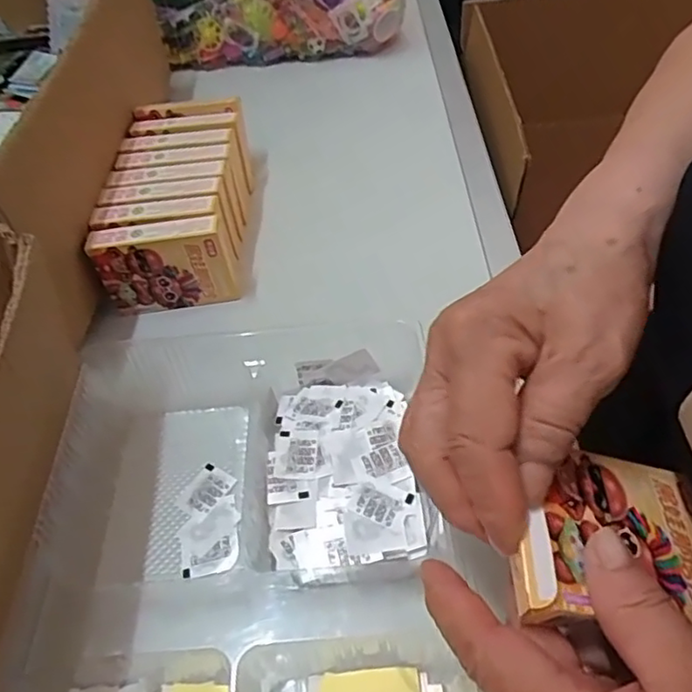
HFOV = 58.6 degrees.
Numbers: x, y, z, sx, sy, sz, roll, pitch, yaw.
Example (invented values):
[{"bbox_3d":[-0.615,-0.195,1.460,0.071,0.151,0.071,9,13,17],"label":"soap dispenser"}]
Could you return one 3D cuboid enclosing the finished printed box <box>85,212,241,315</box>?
[{"bbox_3d":[-0.128,-0.058,0.445,0.091,0.063,0.025,-7,50,0],"label":"finished printed box"}]

